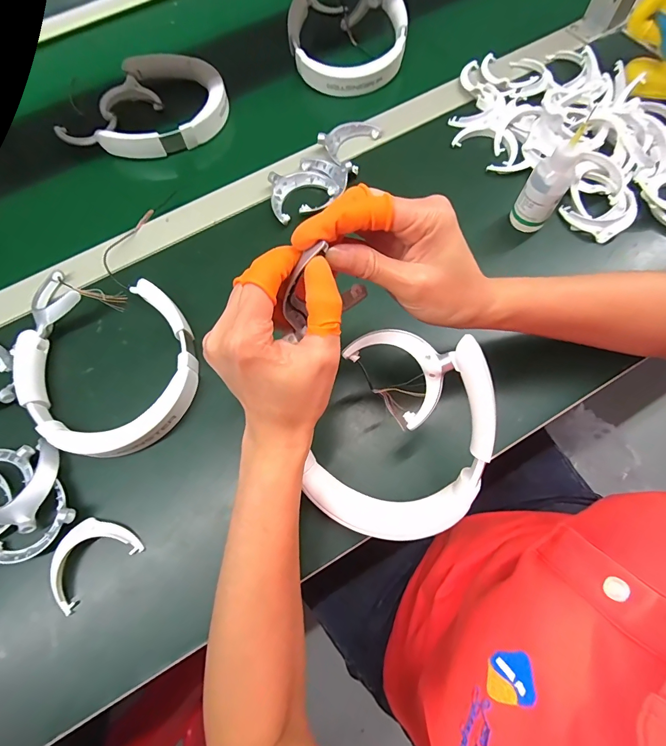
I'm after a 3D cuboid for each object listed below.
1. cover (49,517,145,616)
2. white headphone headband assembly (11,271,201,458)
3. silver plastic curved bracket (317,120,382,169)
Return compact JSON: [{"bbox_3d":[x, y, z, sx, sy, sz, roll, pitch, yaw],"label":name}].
[{"bbox_3d":[-0.194,0.143,0.292,0.068,0.016,0.048,-40,73,-11],"label":"cover"},{"bbox_3d":[-0.205,-0.011,0.337,0.174,0.031,0.164,-1,70,3],"label":"white headphone headband assembly"},{"bbox_3d":[0.017,-0.265,0.421,0.051,0.015,0.080,29,74,12],"label":"silver plastic curved bracket"}]

